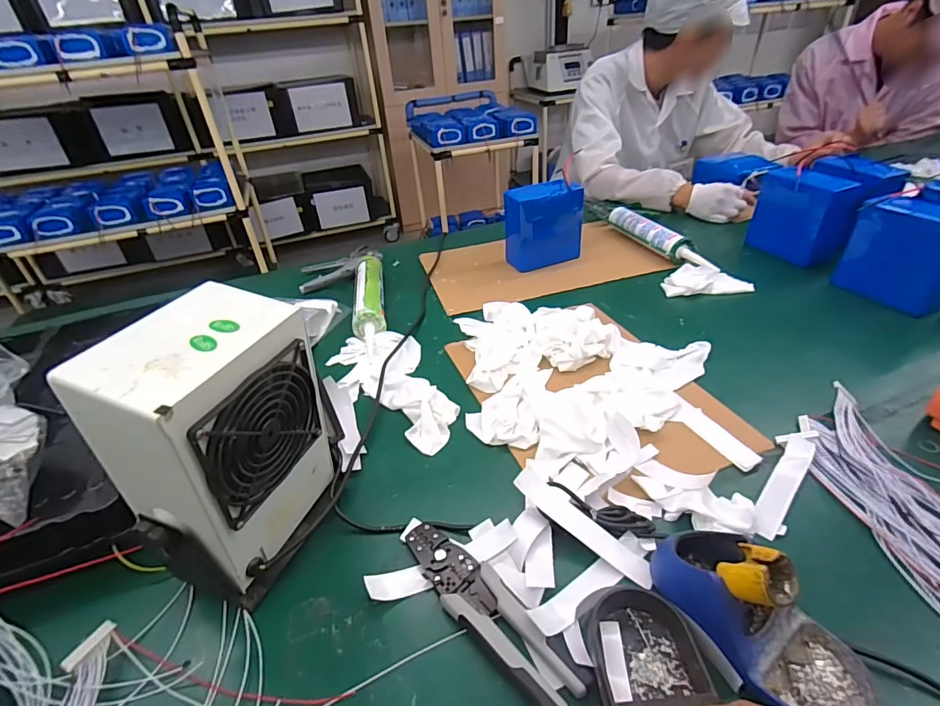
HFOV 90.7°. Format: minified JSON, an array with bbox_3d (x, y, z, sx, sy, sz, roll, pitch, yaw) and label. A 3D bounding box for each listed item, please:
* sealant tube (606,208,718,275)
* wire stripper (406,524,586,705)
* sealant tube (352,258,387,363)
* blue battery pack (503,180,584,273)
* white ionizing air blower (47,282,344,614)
[{"bbox_3d":[0.379,-0.235,0.939,0.045,0.042,0.289,-17,37,-16],"label":"sealant tube"},{"bbox_3d":[0.011,0.213,0.398,0.048,0.017,0.197,-28,41,-28],"label":"wire stripper"},{"bbox_3d":[-0.178,-0.093,0.827,0.055,0.054,0.323,-9,36,-5],"label":"sealant tube"},{"bbox_3d":[0.144,-0.256,0.920,0.132,0.141,0.088,-20,38,-20],"label":"blue battery pack"},{"bbox_3d":[-0.203,0.086,0.407,0.103,0.244,0.161,10,38,20],"label":"white ionizing air blower"}]

